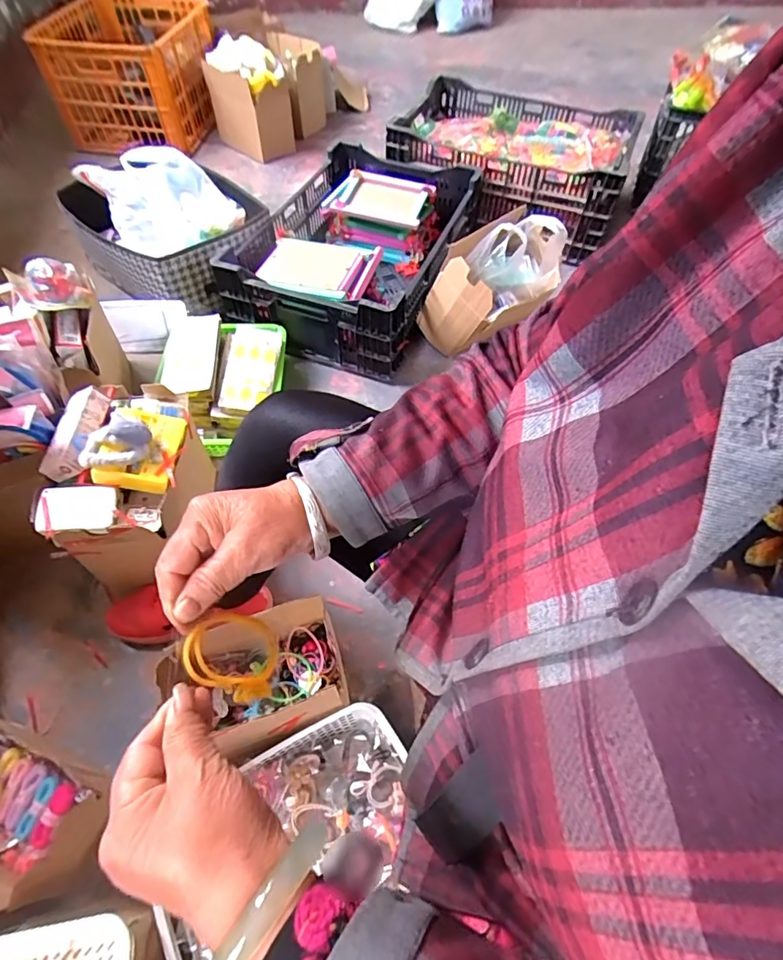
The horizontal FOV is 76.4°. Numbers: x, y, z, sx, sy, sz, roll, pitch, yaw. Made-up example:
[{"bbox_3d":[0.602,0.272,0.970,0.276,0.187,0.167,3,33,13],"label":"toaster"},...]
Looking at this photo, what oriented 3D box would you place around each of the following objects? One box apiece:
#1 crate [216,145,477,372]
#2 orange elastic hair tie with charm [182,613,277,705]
[{"bbox_3d":[-0.075,-0.540,1.180,0.409,0.178,0.596,19,57,11],"label":"crate"},{"bbox_3d":[-0.104,0.115,0.333,0.007,0.076,0.051,-12,45,30],"label":"orange elastic hair tie with charm"}]

